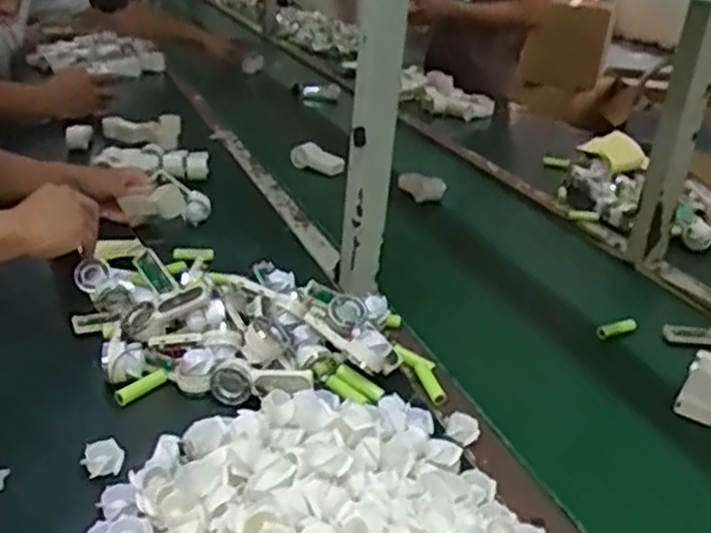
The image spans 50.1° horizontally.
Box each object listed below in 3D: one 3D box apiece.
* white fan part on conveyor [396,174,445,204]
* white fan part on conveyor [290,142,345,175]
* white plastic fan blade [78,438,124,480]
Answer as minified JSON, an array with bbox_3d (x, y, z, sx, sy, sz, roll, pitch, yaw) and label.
[{"bbox_3d":[0.112,-0.134,1.290,0.086,0.041,0.027,11,26,14],"label":"white fan part on conveyor"},{"bbox_3d":[-0.066,-0.195,1.387,0.105,0.047,0.026,11,15,-40],"label":"white fan part on conveyor"},{"bbox_3d":[-0.202,0.153,0.610,0.031,0.022,0.023,-8,28,-25],"label":"white plastic fan blade"}]

